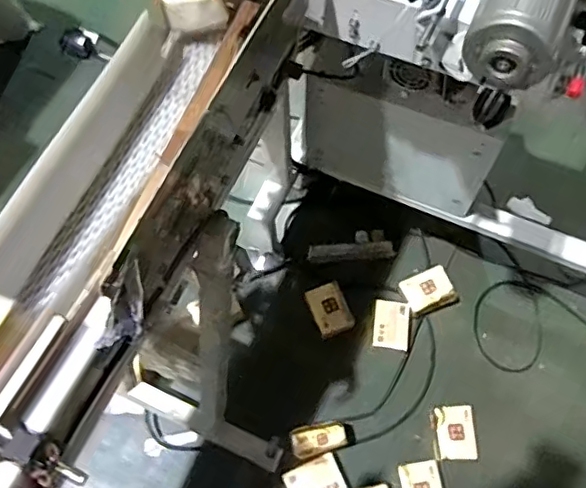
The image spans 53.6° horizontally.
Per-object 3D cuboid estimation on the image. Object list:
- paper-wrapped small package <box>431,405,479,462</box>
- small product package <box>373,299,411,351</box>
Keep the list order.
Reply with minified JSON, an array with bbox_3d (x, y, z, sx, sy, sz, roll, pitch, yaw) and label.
[{"bbox_3d":[0.386,0.451,1.380,0.103,0.036,0.121,-3,66,-2],"label":"paper-wrapped small package"},{"bbox_3d":[0.254,0.208,1.474,0.095,0.034,0.122,10,73,-1],"label":"small product package"}]

